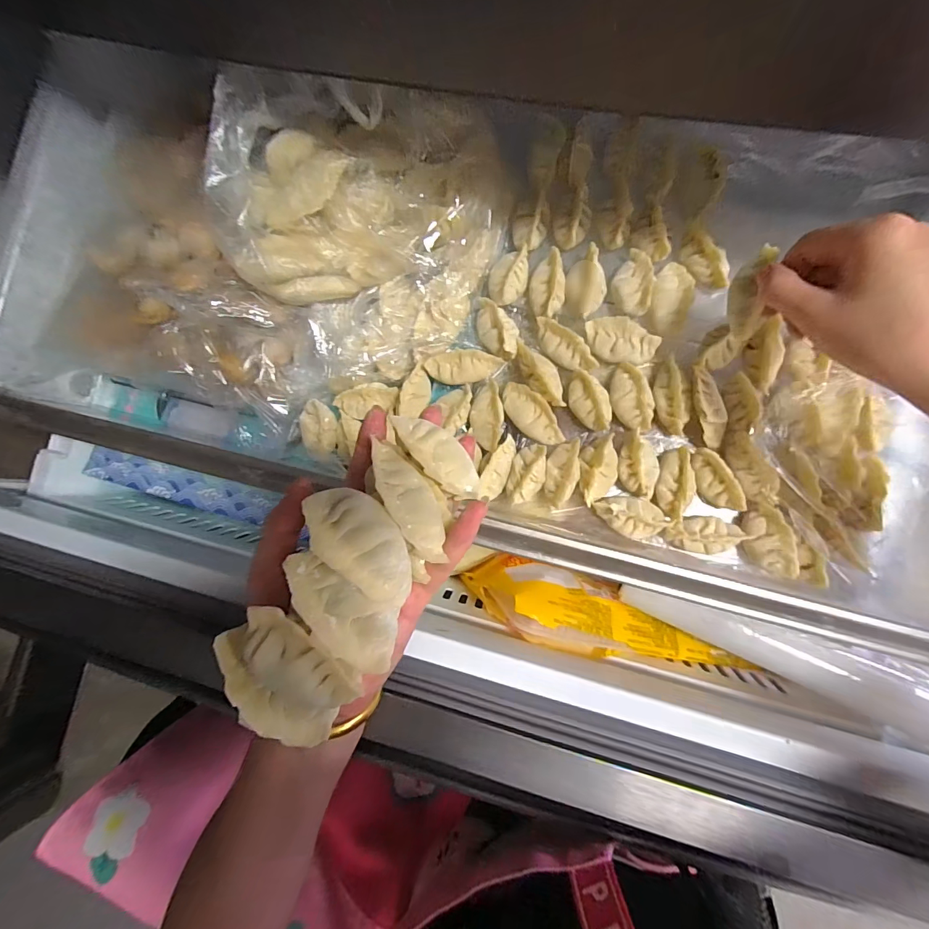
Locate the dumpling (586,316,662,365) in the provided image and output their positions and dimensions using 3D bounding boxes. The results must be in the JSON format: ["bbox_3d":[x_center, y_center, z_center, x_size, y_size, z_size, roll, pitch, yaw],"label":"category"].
[{"bbox_3d":[0.128,-0.101,0.347,0.056,0.019,0.031,17,87,7],"label":"dumpling"}]

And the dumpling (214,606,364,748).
[{"bbox_3d":[-0.077,0.088,0.184,0.058,0.023,0.051,38,108,-1],"label":"dumpling"}]

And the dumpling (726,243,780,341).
[{"bbox_3d":[0.192,-0.116,0.286,0.016,0.025,0.058,10,89,8],"label":"dumpling"}]

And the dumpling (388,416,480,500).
[{"bbox_3d":[-0.018,-0.002,0.224,0.028,0.019,0.056,-32,85,-40],"label":"dumpling"}]

